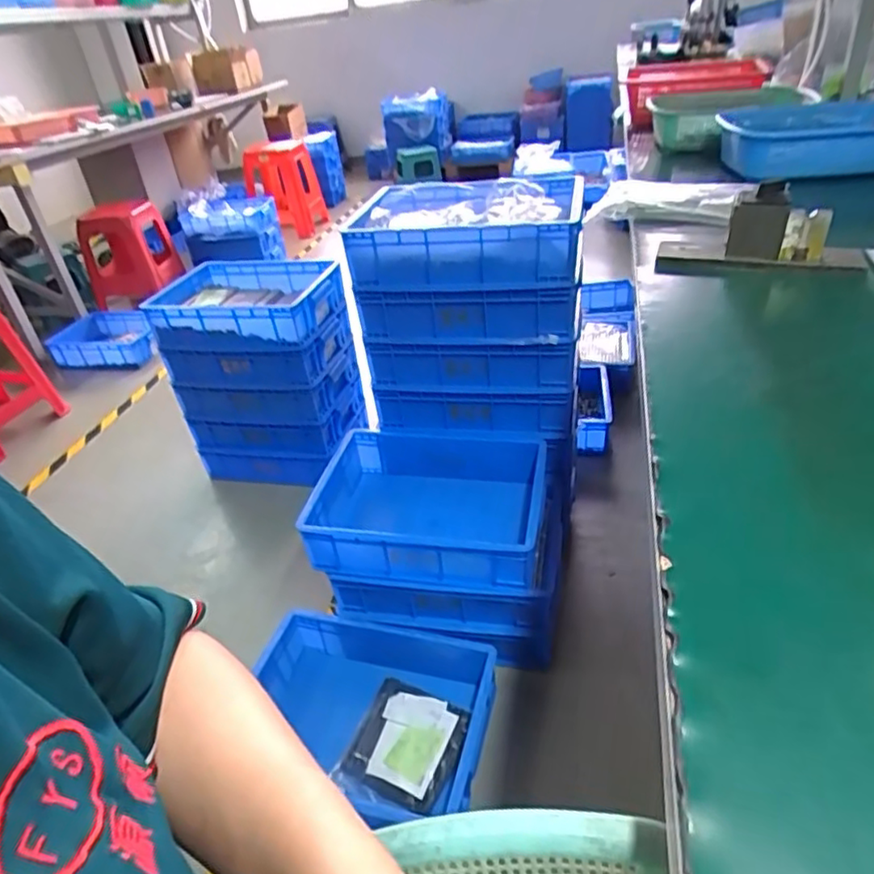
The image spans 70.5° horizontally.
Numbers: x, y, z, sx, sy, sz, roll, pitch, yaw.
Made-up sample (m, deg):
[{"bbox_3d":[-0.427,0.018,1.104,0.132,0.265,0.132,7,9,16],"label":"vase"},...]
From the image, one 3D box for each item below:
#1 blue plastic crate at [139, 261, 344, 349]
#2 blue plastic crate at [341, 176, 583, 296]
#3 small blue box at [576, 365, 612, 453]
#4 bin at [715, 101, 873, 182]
[{"bbox_3d":[-0.488,-0.340,1.557,0.454,0.111,0.297,1,35,13],"label":"blue plastic crate"},{"bbox_3d":[0.066,-0.396,1.187,0.412,0.125,0.316,4,36,16],"label":"blue plastic crate"},{"bbox_3d":[0.443,-0.084,1.748,0.091,0.124,0.304,1,35,13],"label":"small blue box"},{"bbox_3d":[0.568,-0.453,0.941,0.239,0.076,0.215,-7,35,-3],"label":"bin"}]

